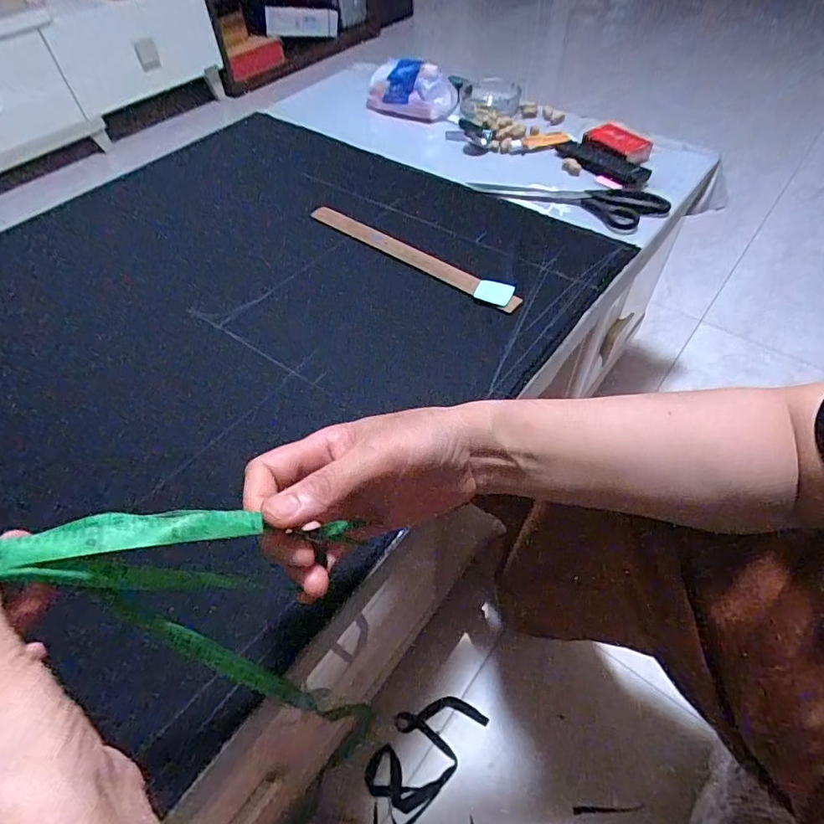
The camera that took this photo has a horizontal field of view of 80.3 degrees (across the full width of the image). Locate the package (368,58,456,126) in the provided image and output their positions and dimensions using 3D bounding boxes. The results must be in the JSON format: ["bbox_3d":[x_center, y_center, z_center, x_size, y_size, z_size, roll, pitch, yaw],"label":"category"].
[{"bbox_3d":[-0.003,-0.514,0.778,0.152,0.085,0.045,30,59,23],"label":"package"}]

